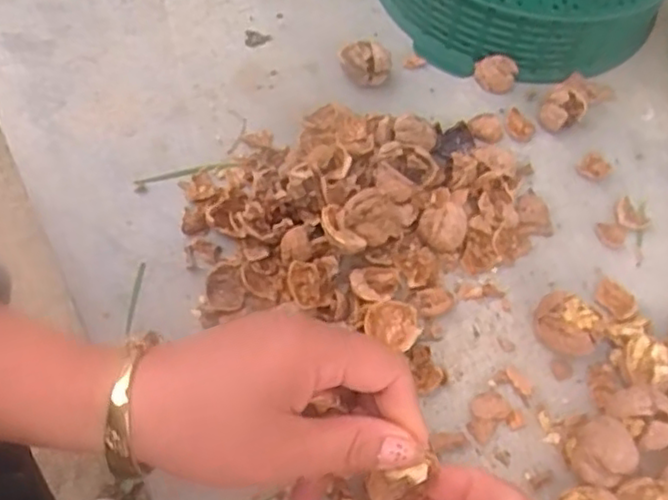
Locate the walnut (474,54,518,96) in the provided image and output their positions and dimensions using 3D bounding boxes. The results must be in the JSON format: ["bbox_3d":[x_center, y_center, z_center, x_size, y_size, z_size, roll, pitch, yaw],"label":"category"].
[{"bbox_3d":[0.121,-0.131,0.512,0.030,0.020,0.020,18,62,6],"label":"walnut"}]

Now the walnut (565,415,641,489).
[{"bbox_3d":[0.141,0.111,0.372,0.034,0.036,0.034,1,61,-3],"label":"walnut"}]

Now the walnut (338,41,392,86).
[{"bbox_3d":[0.023,-0.133,0.500,0.034,0.028,0.026,-20,64,-14],"label":"walnut"}]

